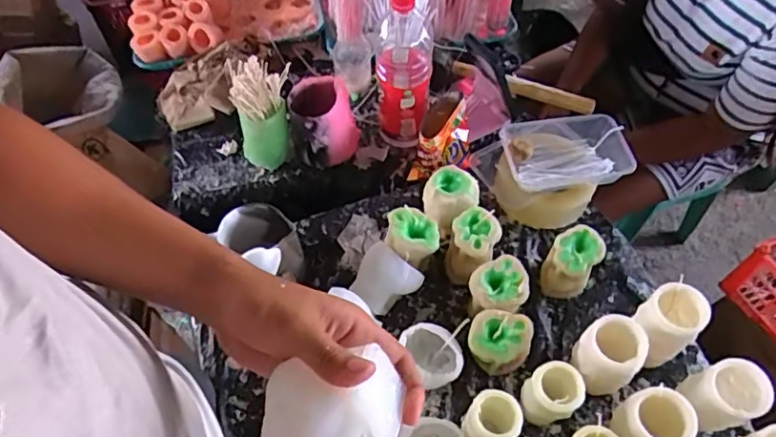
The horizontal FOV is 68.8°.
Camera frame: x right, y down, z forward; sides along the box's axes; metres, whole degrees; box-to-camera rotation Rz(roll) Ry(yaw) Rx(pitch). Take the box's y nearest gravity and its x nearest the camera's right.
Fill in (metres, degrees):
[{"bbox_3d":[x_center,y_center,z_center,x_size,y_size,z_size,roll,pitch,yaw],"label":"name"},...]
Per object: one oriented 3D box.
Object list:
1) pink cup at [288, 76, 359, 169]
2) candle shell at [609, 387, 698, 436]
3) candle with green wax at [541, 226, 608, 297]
[{"bbox_3d":[-0.092,-0.142,0.835,0.090,0.119,0.085,-1,56,1],"label":"pink cup"},{"bbox_3d":[0.265,0.219,0.590,0.061,0.104,0.068,-13,57,-7],"label":"candle shell"},{"bbox_3d":[0.233,0.057,0.725,0.061,0.073,0.071,27,61,19],"label":"candle with green wax"}]

